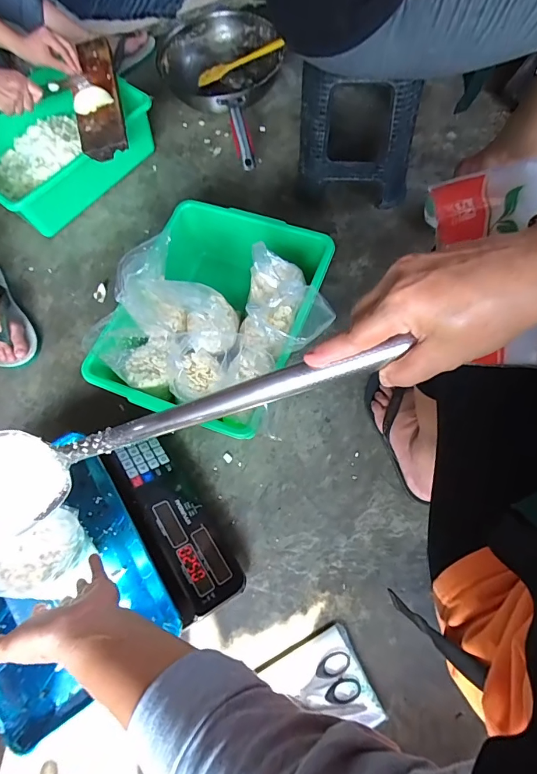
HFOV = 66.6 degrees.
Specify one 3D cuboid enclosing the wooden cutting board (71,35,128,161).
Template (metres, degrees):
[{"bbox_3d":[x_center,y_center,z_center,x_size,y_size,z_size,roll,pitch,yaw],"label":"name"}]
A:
[{"bbox_3d":[-0.362,-0.617,0.857,0.094,0.030,0.349,-15,69,-3],"label":"wooden cutting board"}]

